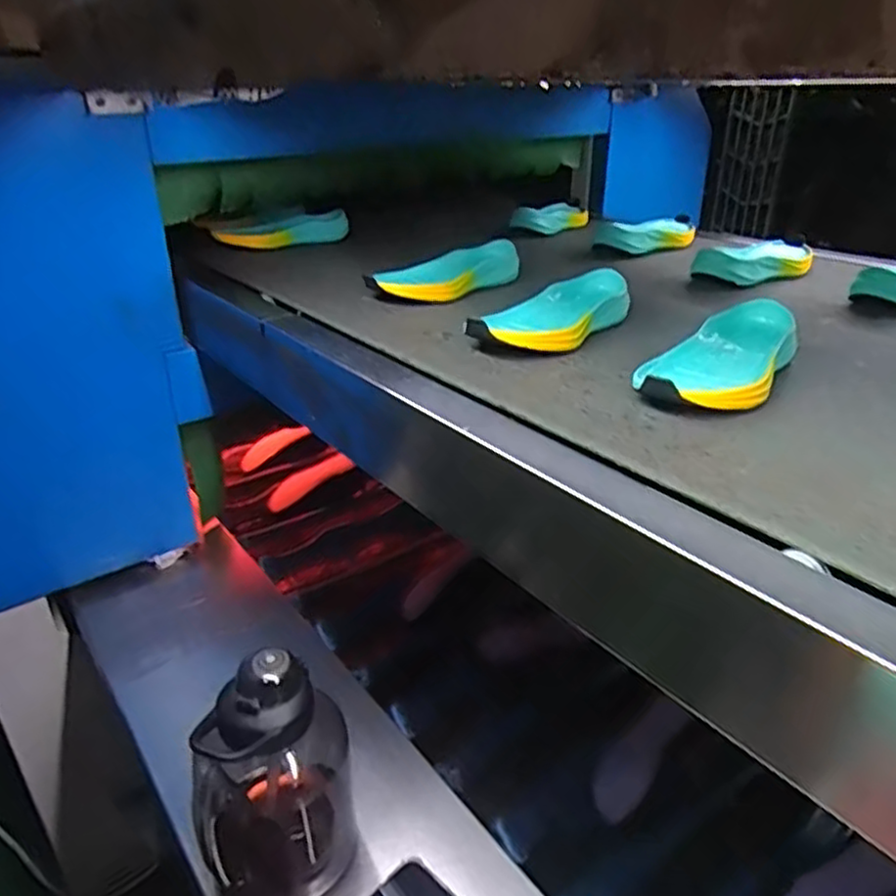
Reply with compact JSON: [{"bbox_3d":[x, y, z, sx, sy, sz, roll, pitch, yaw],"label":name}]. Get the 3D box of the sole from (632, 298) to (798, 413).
[{"bbox_3d":[0.233,-0.076,0.591,0.085,0.034,0.218,18,34,32],"label":"sole"}]

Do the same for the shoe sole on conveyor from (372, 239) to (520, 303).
[{"bbox_3d":[0.008,-0.209,0.853,0.201,0.039,0.072,-22,34,-32],"label":"shoe sole on conveyor"}]

